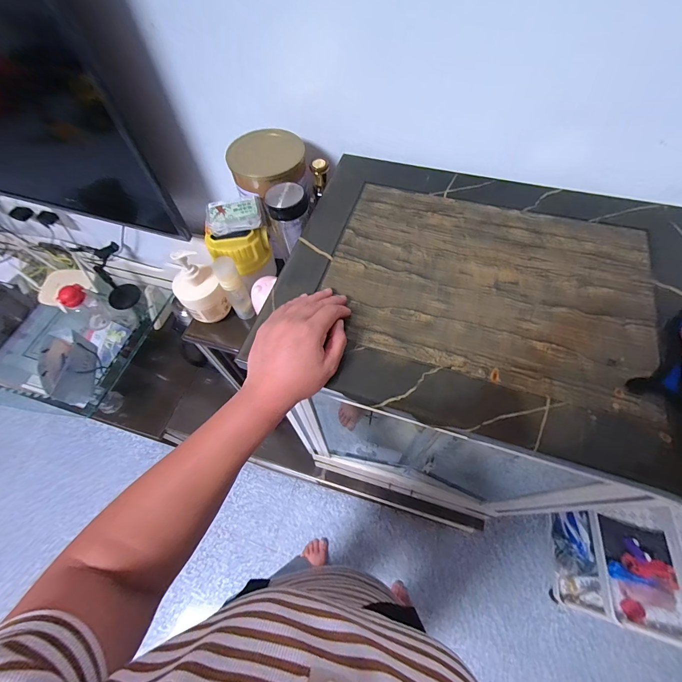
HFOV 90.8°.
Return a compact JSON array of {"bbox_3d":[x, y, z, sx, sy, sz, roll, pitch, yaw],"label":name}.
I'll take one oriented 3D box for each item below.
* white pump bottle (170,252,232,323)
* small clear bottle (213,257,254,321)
[{"bbox_3d":[-0.235,-0.089,0.549,0.067,0.135,0.052,-34,65,-15],"label":"white pump bottle"},{"bbox_3d":[-0.175,-0.082,0.561,0.033,0.138,0.028,-30,64,-13],"label":"small clear bottle"}]

